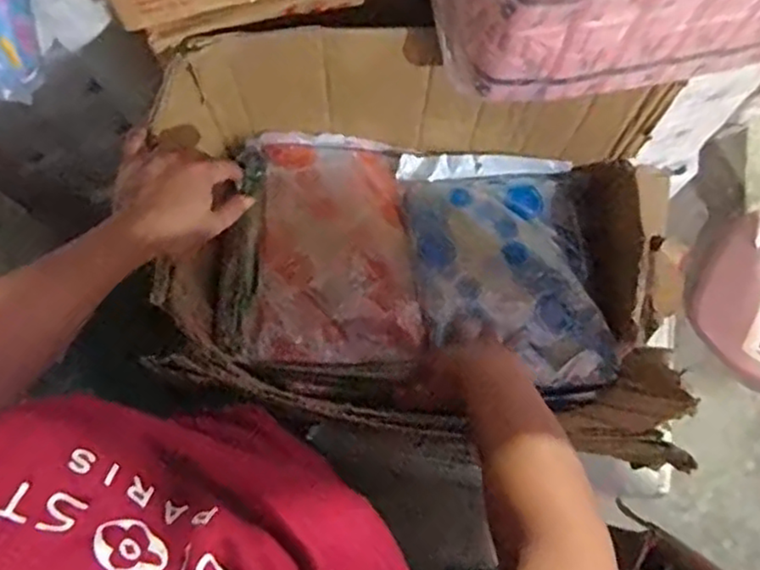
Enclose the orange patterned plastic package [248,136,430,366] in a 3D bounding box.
[{"bbox_3d":[-0.049,-0.044,0.773,0.192,0.042,0.277,0,73,0],"label":"orange patterned plastic package"}]

